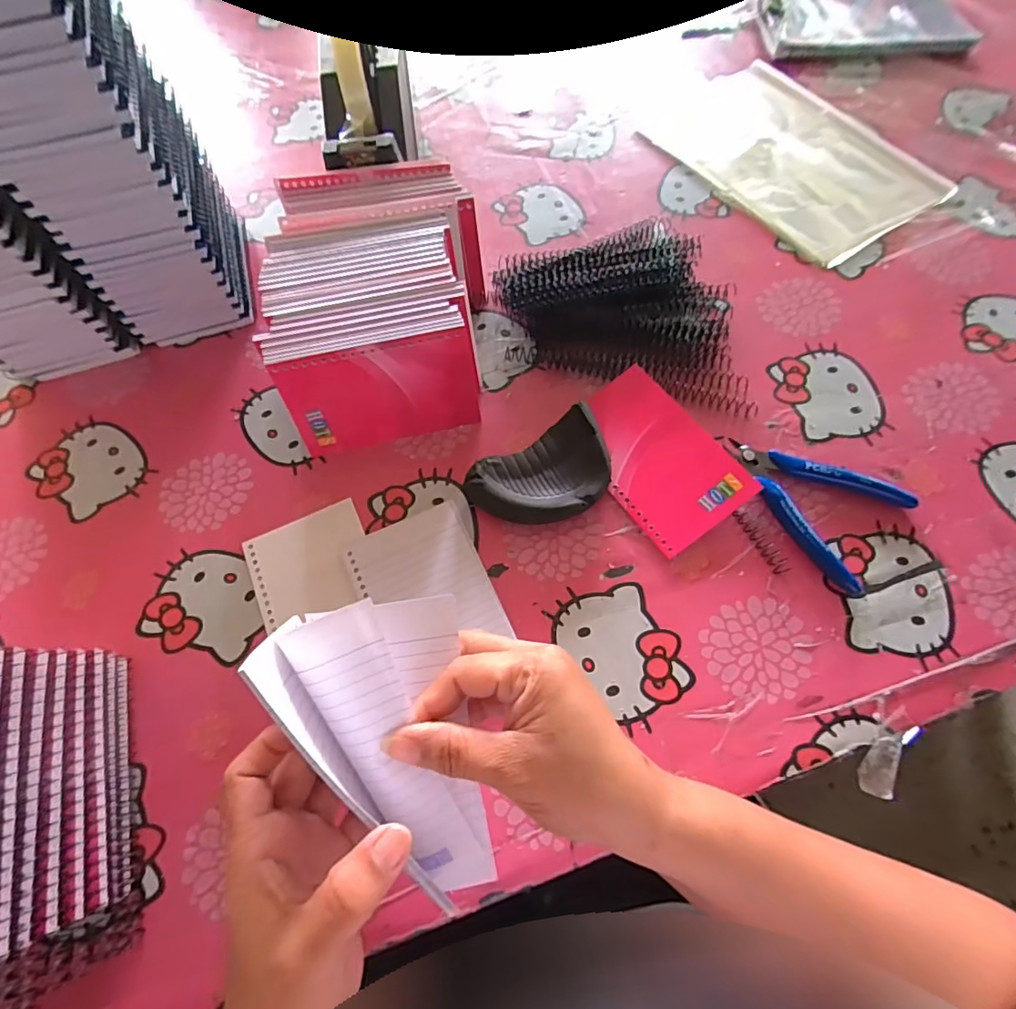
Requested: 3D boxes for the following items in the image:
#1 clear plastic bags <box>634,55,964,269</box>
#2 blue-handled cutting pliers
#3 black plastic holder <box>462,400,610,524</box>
[{"bbox_3d":[0.273,-0.345,0.507,0.171,0.009,0.260,-32,69,-11],"label":"clear plastic bags"},{"bbox_3d":[0.203,-0.003,0.355,0.116,0.014,0.082,34,72,16],"label":"blue-handled cutting pliers"},{"bbox_3d":[0.024,-0.017,0.358,0.097,0.031,0.066,-26,68,-9],"label":"black plastic holder"}]

